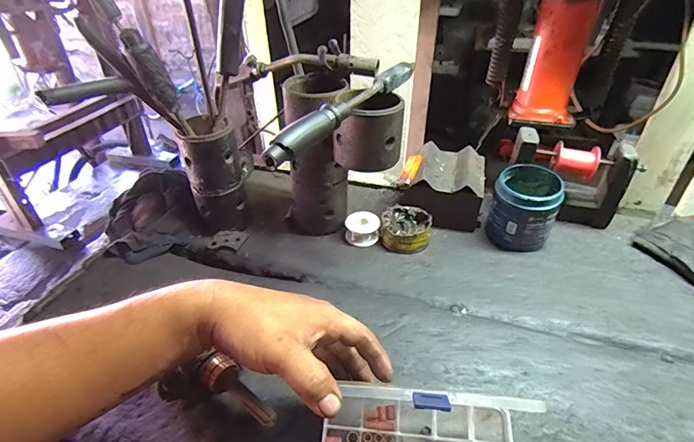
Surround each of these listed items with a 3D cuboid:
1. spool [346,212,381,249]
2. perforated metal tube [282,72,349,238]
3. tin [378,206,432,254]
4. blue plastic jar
[{"bbox_3d":[0.024,0.011,0.627,0.053,0.031,0.044,2,37,3],"label":"spool"},{"bbox_3d":[-0.041,-0.093,0.608,0.098,0.242,0.099,0,37,0],"label":"perforated metal tube"},{"bbox_3d":[0.092,0.012,0.619,0.076,0.041,0.073,0,37,0],"label":"tin"},{"bbox_3d":[0.269,-0.022,0.604,0.087,0.112,0.095,18,40,22],"label":"blue plastic jar"}]

